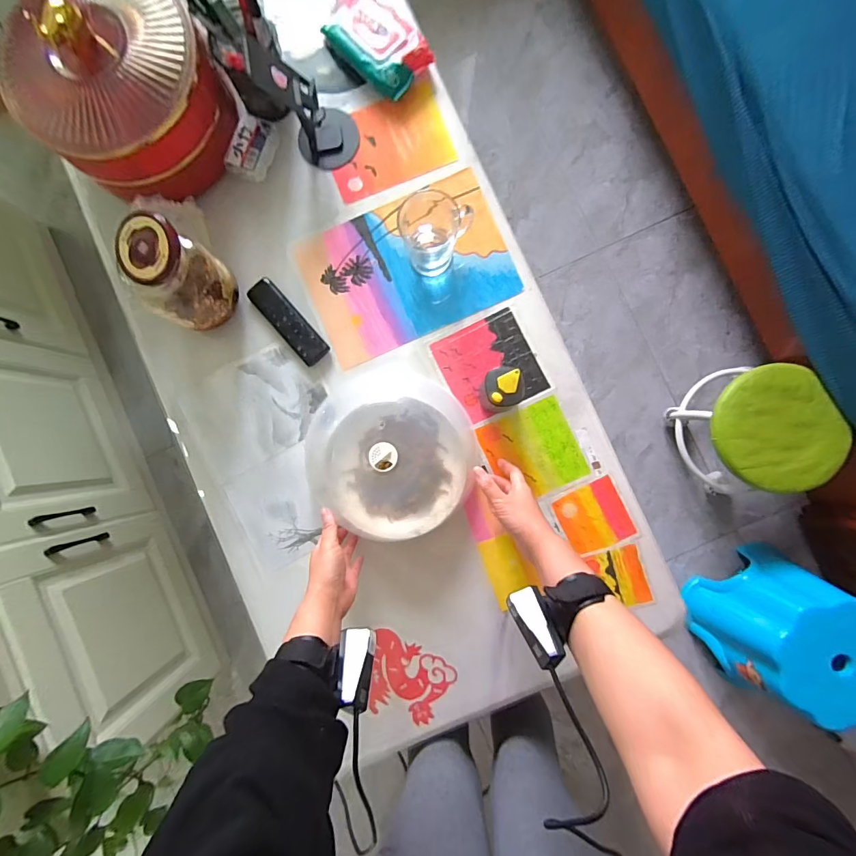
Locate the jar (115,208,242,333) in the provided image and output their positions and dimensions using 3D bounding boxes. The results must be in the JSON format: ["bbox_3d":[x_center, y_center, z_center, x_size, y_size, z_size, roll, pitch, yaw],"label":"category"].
[{"bbox_3d":[-0.324,-0.195,0.556,0.079,0.165,0.101,13,88,3],"label":"jar"}]

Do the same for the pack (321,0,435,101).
[{"bbox_3d":[-0.079,-0.574,0.621,0.163,0.041,0.095,43,90,3],"label":"pack"}]

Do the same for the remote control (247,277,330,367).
[{"bbox_3d":[-0.212,-0.162,0.624,0.045,0.023,0.149,-41,87,0],"label":"remote control"}]

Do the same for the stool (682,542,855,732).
[{"bbox_3d":[0.779,0.462,0.912,0.259,0.263,0.282,0,88,2],"label":"stool"}]

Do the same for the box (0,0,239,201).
[{"bbox_3d":[-0.398,-0.447,0.555,0.235,0.197,0.203,-45,87,0],"label":"box"}]

